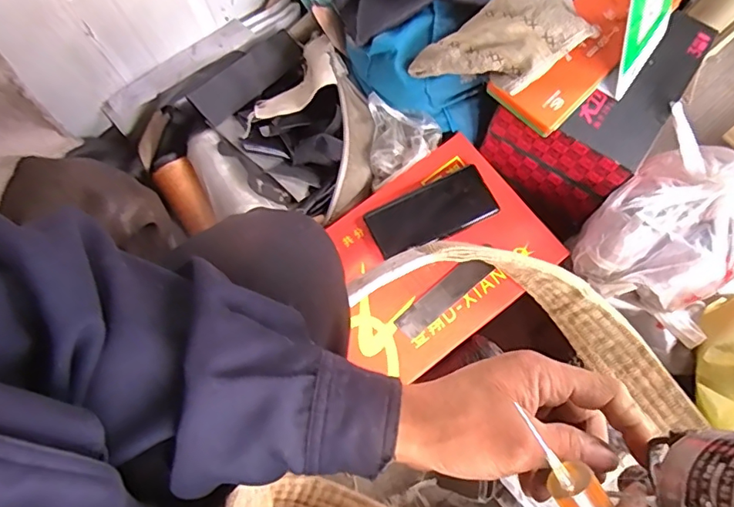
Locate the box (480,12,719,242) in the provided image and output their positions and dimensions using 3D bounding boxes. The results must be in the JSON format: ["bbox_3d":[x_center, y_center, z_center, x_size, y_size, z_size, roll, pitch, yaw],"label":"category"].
[{"bbox_3d":[0.278,-0.184,0.643,0.160,0.148,0.215,36,79,10],"label":"box"}]

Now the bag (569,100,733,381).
[{"bbox_3d":[0.369,-0.034,0.581,0.228,0.177,0.199,-44,78,-10],"label":"bag"}]

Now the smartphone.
[{"bbox_3d":[0.081,-0.052,0.648,0.156,0.009,0.071,-25,76,-5],"label":"smartphone"}]

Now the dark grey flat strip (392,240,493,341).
[{"bbox_3d":[0.099,0.047,0.629,0.146,0.005,0.031,-40,82,-6],"label":"dark grey flat strip"}]

